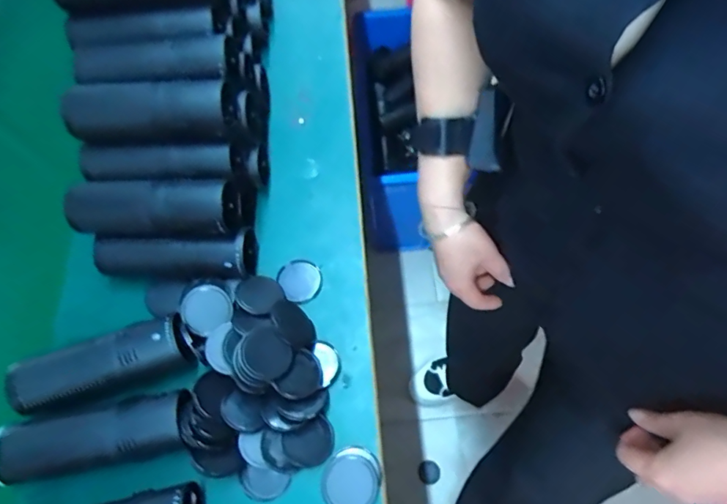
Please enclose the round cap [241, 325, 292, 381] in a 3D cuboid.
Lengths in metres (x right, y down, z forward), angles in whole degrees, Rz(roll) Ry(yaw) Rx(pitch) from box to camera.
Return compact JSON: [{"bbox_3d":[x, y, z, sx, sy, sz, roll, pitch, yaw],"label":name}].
[{"bbox_3d":[-0.095,0.099,0.459,0.048,0.008,0.048,9,66,-21],"label":"round cap"}]

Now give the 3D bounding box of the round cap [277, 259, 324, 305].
[{"bbox_3d":[-0.069,0.032,0.522,0.046,0.005,0.049,-1,64,3],"label":"round cap"}]

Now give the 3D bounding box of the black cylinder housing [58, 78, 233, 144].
[{"bbox_3d":[-0.213,-0.139,0.474,0.165,0.049,0.050,-3,64,2],"label":"black cylinder housing"}]

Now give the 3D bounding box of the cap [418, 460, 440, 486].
[{"bbox_3d":[0.152,0.514,1.099,0.049,0.009,0.050,-1,64,3],"label":"cap"}]

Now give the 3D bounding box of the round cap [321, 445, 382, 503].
[{"bbox_3d":[-0.011,0.211,0.434,0.050,0.006,0.058,28,69,16],"label":"round cap"}]

